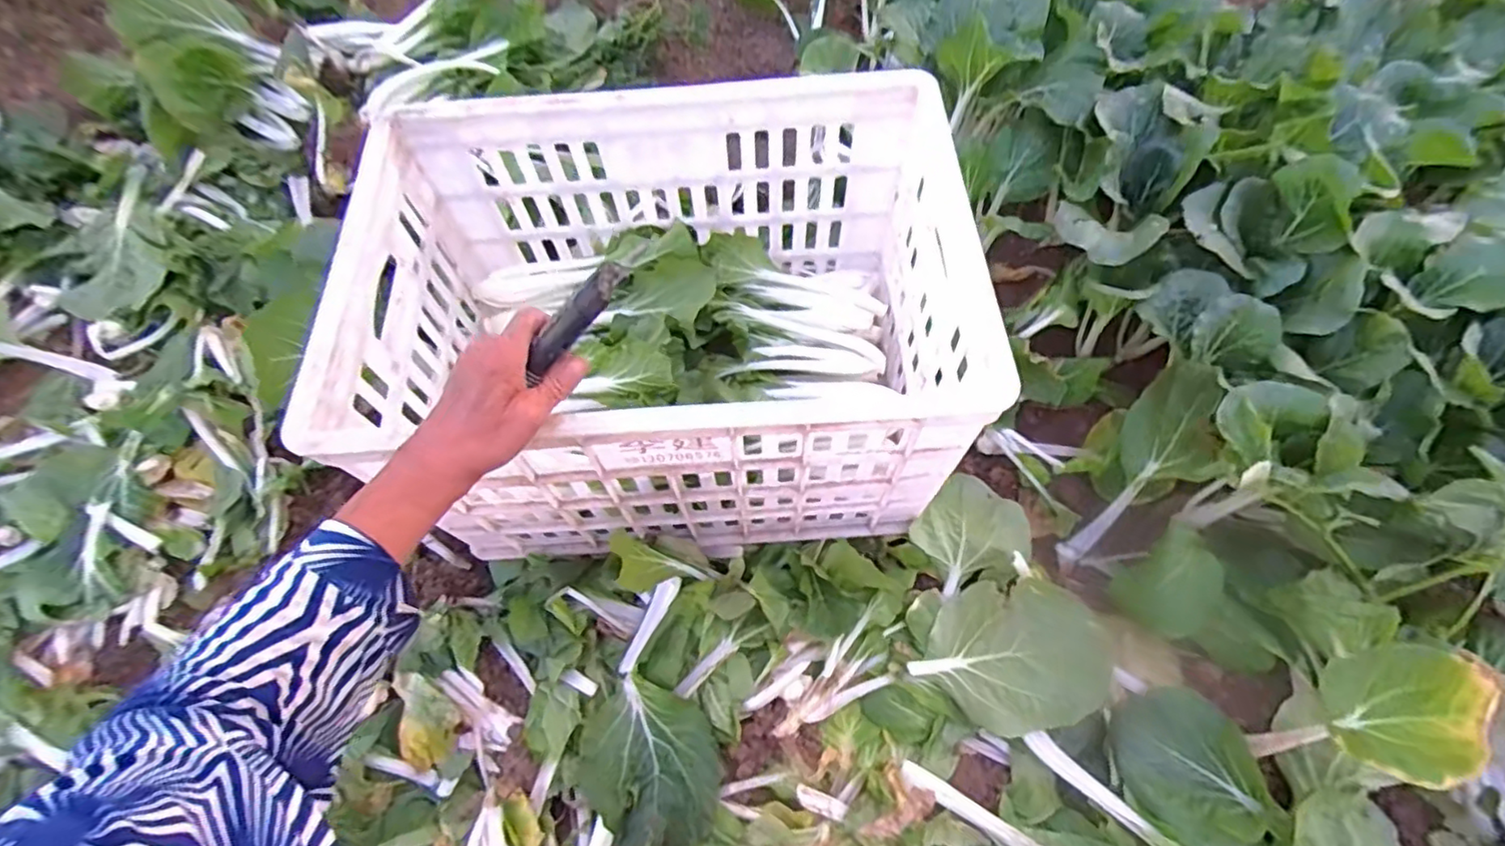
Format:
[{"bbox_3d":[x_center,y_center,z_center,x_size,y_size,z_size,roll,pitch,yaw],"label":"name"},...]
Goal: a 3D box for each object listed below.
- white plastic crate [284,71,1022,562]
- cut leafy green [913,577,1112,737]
[{"bbox_3d":[-0.076,-0.079,0.630,0.498,0.303,0.347,-4,58,-1],"label":"white plastic crate"},{"bbox_3d":[0.251,0.228,0.635,0.172,0.054,0.138,-7,78,20],"label":"cut leafy green"}]

